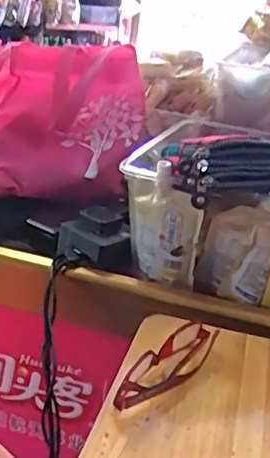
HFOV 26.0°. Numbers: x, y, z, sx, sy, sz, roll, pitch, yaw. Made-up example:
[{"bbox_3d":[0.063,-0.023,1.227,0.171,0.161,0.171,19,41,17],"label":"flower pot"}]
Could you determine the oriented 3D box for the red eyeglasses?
[{"bbox_3d":[0.030,0.111,0.490,0.034,0.032,0.136,21,28,28],"label":"red eyeglasses"}]

